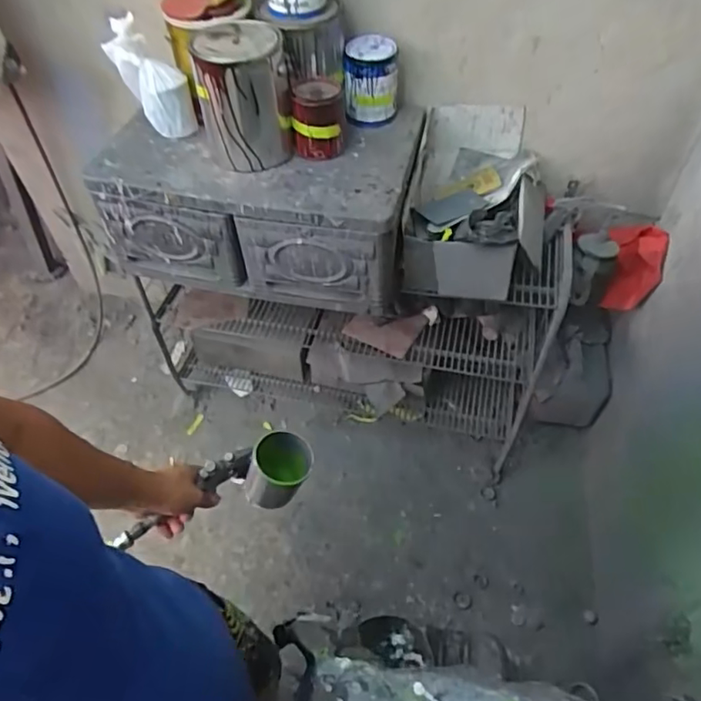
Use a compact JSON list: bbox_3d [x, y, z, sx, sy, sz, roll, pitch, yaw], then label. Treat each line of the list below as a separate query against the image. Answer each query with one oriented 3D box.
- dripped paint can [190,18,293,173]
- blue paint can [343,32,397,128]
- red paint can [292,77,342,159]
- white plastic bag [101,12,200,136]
[{"bbox_3d":[-0.199,-0.469,1.057,0.152,0.203,0.168,-12,54,-8],"label":"dripped paint can"},{"bbox_3d":[0.042,-0.535,1.143,0.105,0.139,0.097,0,53,1],"label":"blue paint can"},{"bbox_3d":[-0.062,-0.436,1.077,0.090,0.123,0.082,0,53,1],"label":"red paint can"},{"bbox_3d":[-0.379,-0.507,1.090,0.096,0.230,0.059,-11,50,20],"label":"white plastic bag"}]

